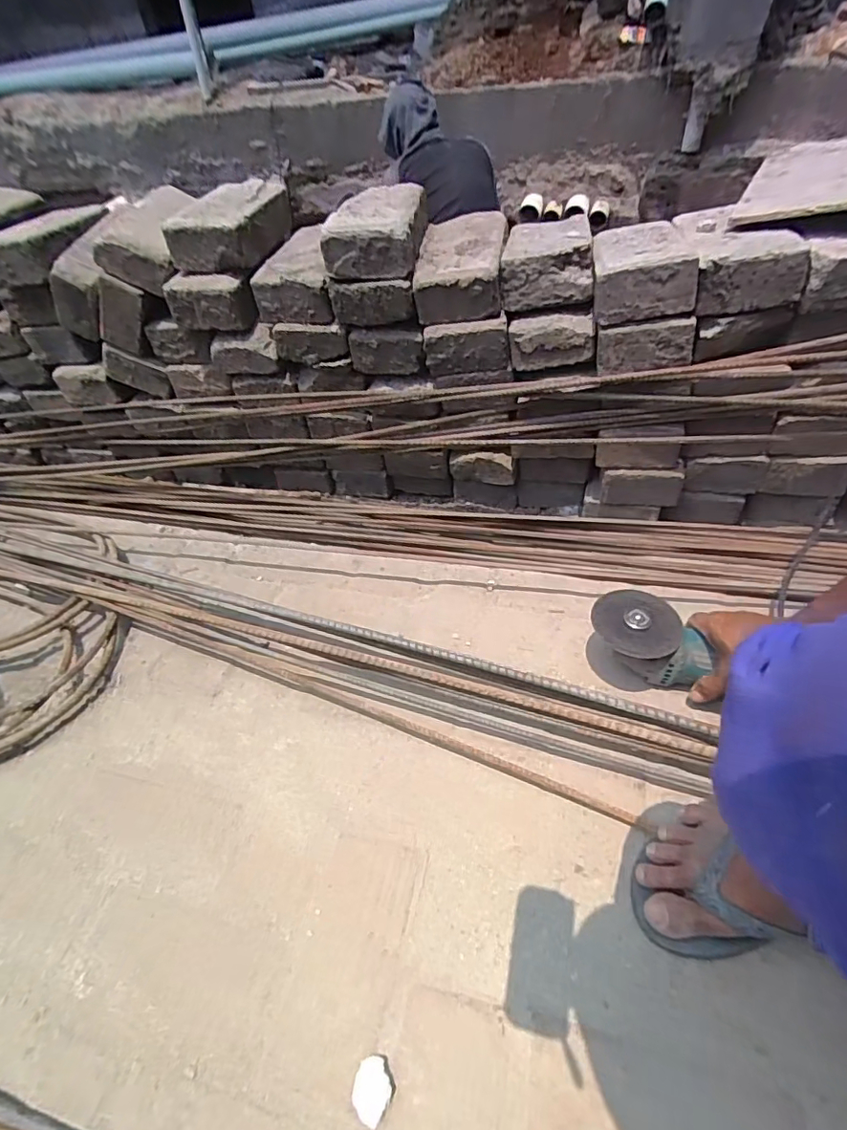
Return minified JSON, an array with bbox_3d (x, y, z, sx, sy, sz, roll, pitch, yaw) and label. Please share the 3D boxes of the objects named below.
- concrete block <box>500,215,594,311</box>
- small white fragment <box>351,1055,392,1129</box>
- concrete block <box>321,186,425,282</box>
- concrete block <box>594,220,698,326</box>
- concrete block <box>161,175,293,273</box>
[{"bbox_3d":[0.159,-0.394,0.684,0.106,0.058,0.161,4,49,10],"label":"concrete block"},{"bbox_3d":[-0.041,0.415,0.423,0.031,0.011,0.037,19,53,22],"label":"small white fragment"},{"bbox_3d":[-0.056,-0.435,0.688,0.104,0.058,0.173,2,49,9],"label":"concrete block"},{"bbox_3d":[0.256,-0.364,0.646,0.103,0.059,0.173,1,49,8],"label":"concrete block"},{"bbox_3d":[-0.266,-0.476,0.743,0.116,0.068,0.177,3,49,9],"label":"concrete block"}]

